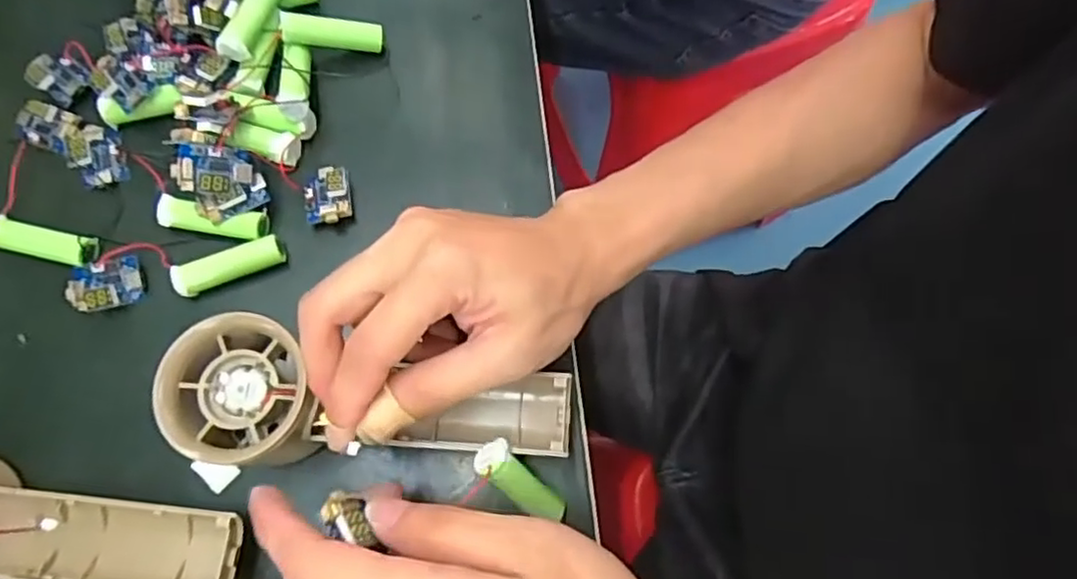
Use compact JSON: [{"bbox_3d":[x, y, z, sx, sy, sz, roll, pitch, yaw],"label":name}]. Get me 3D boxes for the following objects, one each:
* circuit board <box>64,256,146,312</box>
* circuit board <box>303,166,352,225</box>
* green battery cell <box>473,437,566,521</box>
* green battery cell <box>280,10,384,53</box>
[{"bbox_3d":[-0.203,-0.003,0.311,0.032,0.006,0.022,-15,87,-14],"label":"circuit board"},{"bbox_3d":[-0.103,-0.046,0.324,0.022,0.008,0.029,-7,77,5],"label":"circuit board"},{"bbox_3d":[-0.006,0.079,0.274,0.015,0.014,0.050,-51,131,-16],"label":"green battery cell"},{"bbox_3d":[-0.106,-0.131,0.342,0.050,0.013,0.012,0,70,-17],"label":"green battery cell"}]

